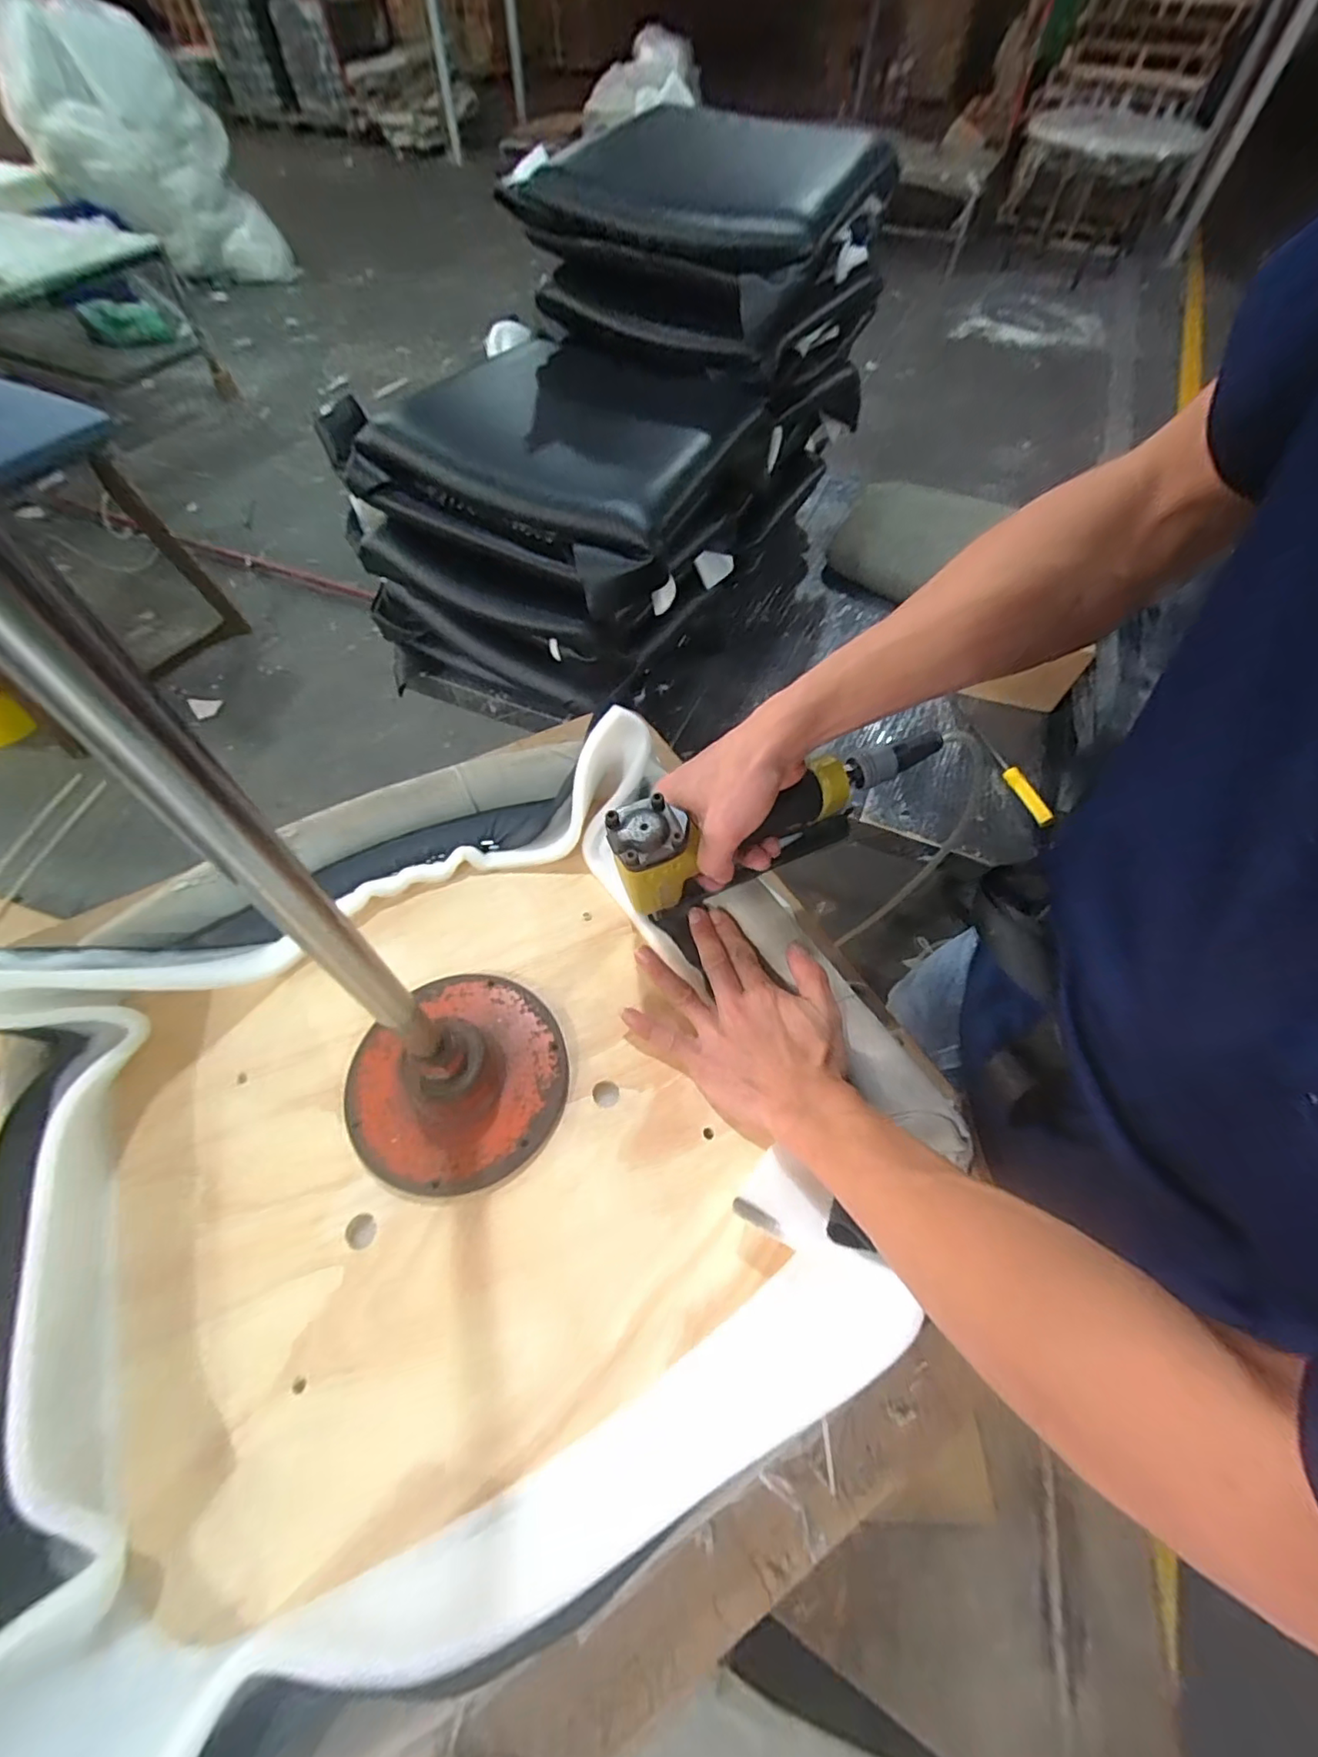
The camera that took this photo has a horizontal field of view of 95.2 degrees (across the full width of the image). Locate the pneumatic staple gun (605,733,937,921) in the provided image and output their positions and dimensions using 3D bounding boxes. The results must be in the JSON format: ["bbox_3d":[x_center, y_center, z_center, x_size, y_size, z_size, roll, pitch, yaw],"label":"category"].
[{"bbox_3d":[0.079,-0.037,0.441,0.246,0.115,0.041,-18,60,-22],"label":"pneumatic staple gun"}]

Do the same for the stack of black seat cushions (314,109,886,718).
[{"bbox_3d":[-0.070,-0.763,1.087,0.599,0.553,0.895,24,61,13],"label":"stack of black seat cushions"}]

